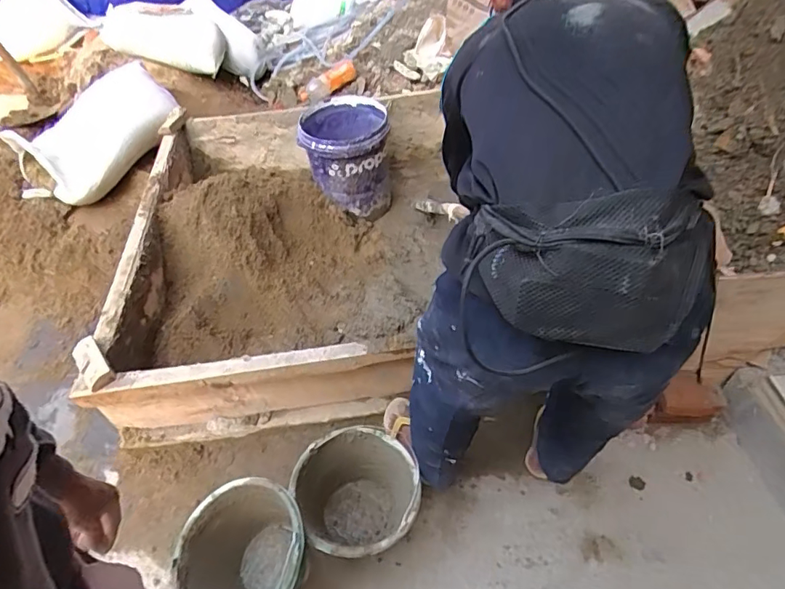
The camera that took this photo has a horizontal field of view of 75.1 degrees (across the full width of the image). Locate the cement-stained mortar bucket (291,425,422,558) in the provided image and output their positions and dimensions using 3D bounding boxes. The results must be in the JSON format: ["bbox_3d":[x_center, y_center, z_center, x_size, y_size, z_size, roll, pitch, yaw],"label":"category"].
[{"bbox_3d":[-0.064,0.459,1.137,0.252,0.192,0.251,-4,47,4],"label":"cement-stained mortar bucket"}]

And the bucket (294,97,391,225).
[{"bbox_3d":[-0.168,-0.496,1.880,0.312,0.343,0.309,-4,46,-2],"label":"bucket"}]

